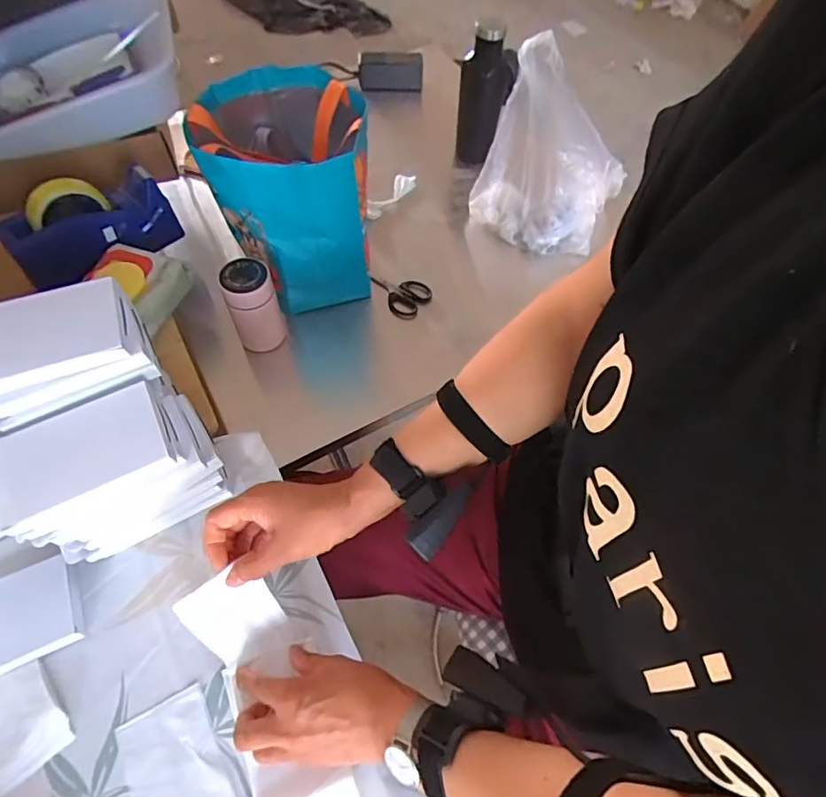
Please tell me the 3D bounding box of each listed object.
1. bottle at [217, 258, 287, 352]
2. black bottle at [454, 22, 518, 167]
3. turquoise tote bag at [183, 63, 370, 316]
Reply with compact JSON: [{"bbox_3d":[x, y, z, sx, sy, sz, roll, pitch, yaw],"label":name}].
[{"bbox_3d":[-0.213,-0.123,0.702,0.061,0.123,0.055,-17,62,-12],"label":"bottle"},{"bbox_3d":[0.125,-0.532,0.918,0.091,0.222,0.069,9,60,3],"label":"black bottle"},{"bbox_3d":[-0.171,-0.289,0.730,0.206,0.234,0.217,-9,61,-7],"label":"turquoise tote bag"}]

